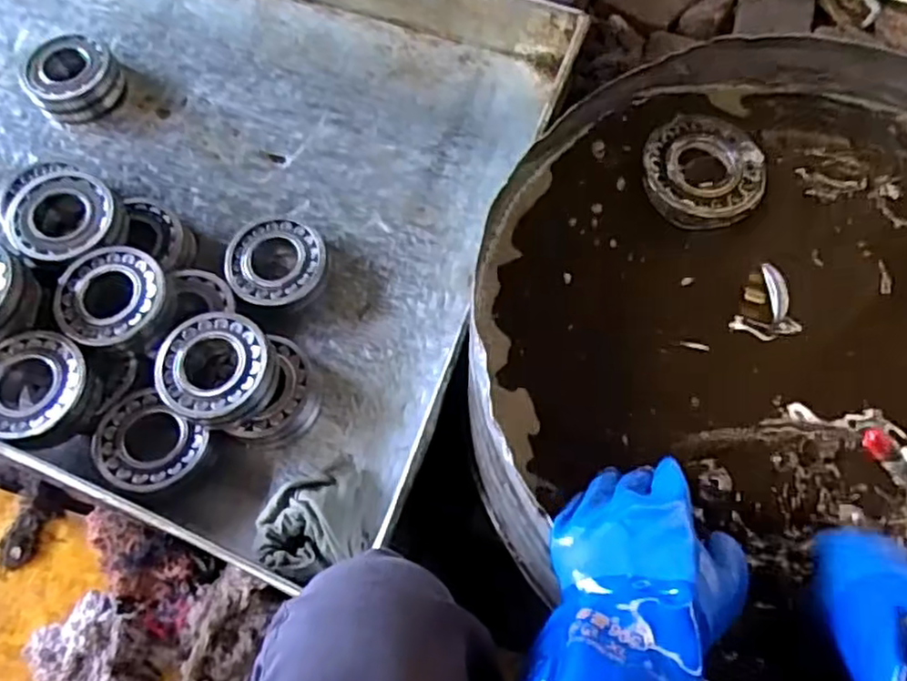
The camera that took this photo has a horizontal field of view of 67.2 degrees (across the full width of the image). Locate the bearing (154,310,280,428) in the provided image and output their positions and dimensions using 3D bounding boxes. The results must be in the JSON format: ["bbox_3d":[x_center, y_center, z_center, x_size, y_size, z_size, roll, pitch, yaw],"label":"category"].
[{"bbox_3d":[-0.241,0.028,0.695,0.108,0.043,0.113,0,68,0],"label":"bearing"}]

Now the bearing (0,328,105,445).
[{"bbox_3d":[-0.411,0.046,0.669,0.105,0.052,0.106,0,68,0],"label":"bearing"}]

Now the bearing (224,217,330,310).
[{"bbox_3d":[-0.204,-0.086,0.782,0.119,0.042,0.110,0,68,0],"label":"bearing"}]

